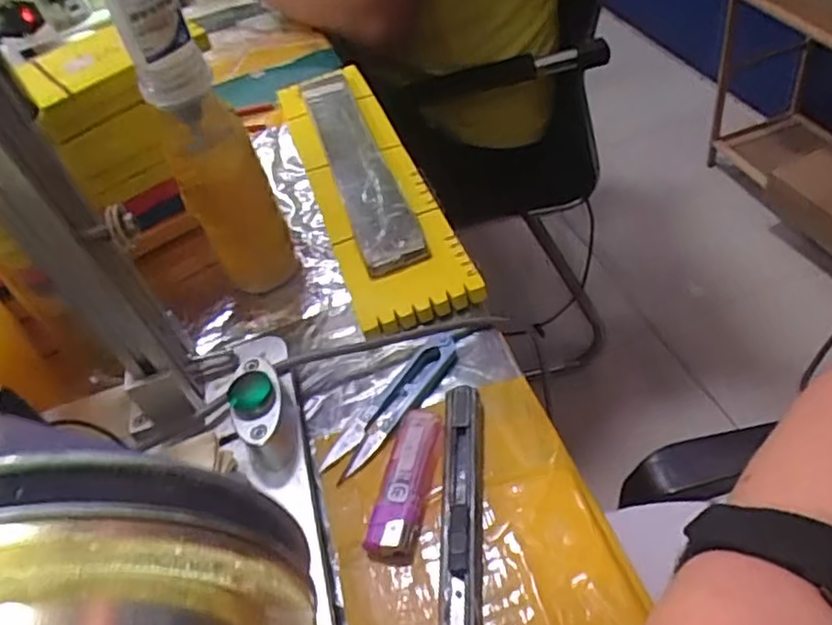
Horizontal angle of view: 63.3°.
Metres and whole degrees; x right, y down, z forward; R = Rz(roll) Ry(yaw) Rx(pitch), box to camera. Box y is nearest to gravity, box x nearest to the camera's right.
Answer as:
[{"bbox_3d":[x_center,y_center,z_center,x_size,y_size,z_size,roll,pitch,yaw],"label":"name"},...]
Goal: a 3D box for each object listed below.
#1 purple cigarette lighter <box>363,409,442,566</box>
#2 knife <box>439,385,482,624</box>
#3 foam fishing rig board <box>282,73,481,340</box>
[{"bbox_3d":[-0.005,0.085,0.341,0.025,0.015,0.082,1,48,15],"label":"purple cigarette lighter"},{"bbox_3d":[0.021,0.099,0.313,0.018,0.011,0.155,-5,46,10],"label":"knife"},{"bbox_3d":[-0.045,-0.113,0.544,0.079,0.029,0.354,-14,44,-10],"label":"foam fishing rig board"}]

